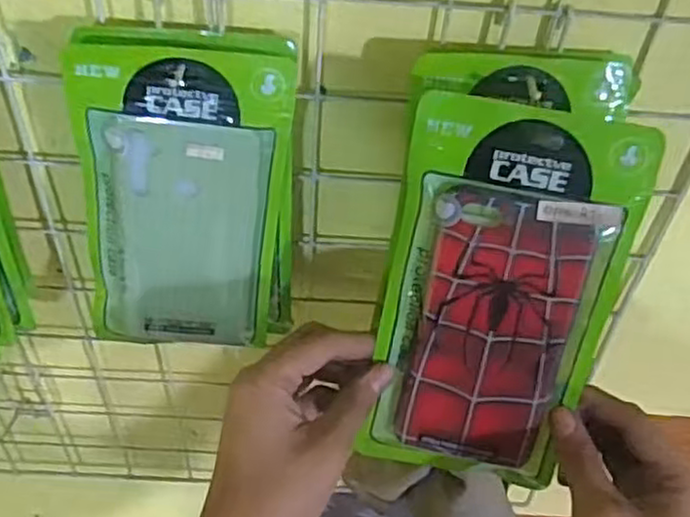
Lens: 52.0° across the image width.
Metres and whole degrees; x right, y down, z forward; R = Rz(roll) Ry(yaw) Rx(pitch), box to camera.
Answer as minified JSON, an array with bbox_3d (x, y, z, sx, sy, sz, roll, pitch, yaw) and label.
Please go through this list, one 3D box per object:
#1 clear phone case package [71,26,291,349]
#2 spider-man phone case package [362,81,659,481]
[{"bbox_3d":[-0.091,-0.030,0.414,0.117,0.208,0.024,0,39,-6],"label":"clear phone case package"},{"bbox_3d":[0.078,0.026,0.361,0.112,0.201,0.012,10,22,4],"label":"spider-man phone case package"}]

